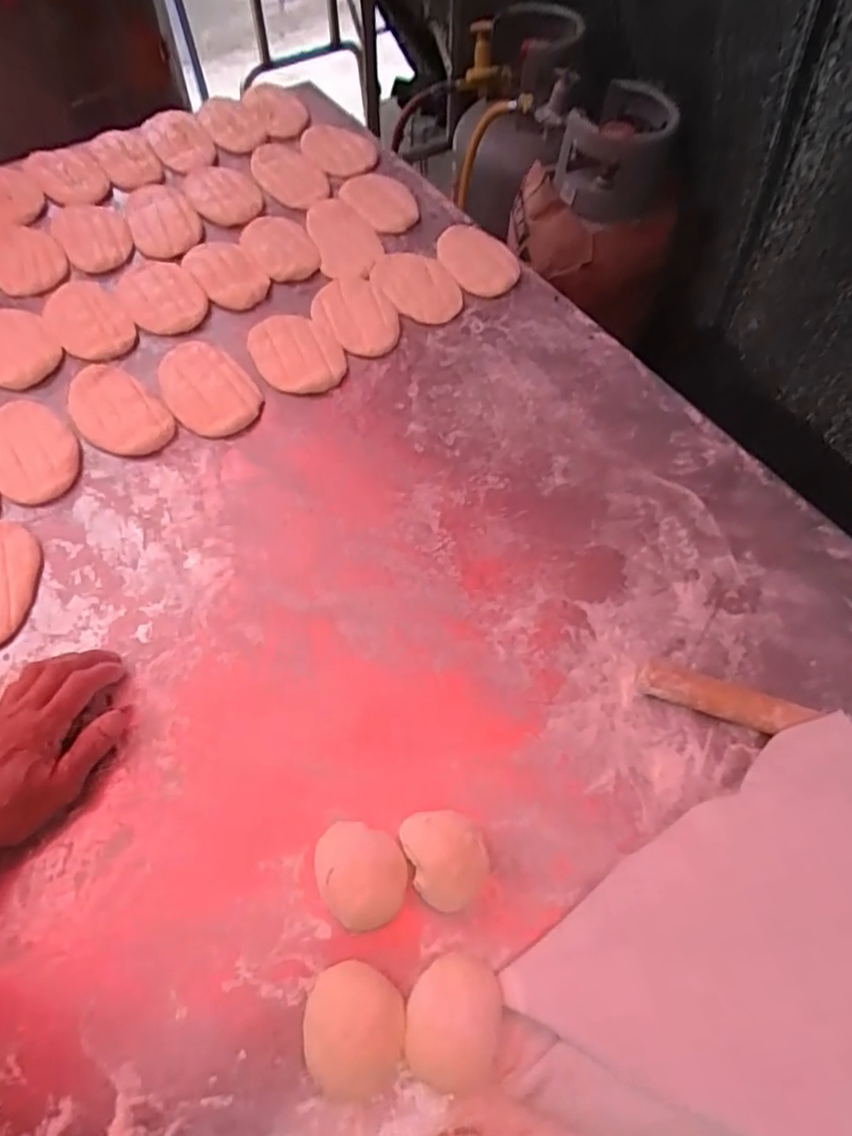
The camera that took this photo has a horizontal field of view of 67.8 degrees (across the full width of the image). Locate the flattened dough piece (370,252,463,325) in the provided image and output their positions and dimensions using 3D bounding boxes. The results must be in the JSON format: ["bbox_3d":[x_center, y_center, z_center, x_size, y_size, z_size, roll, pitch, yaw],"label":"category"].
[{"bbox_3d":[-0.012,-0.322,0.723,0.083,0.006,0.124,-22,61,-13],"label":"flattened dough piece"}]

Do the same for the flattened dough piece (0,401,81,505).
[{"bbox_3d":[-0.375,-0.114,0.597,0.079,0.018,0.128,-32,64,-18],"label":"flattened dough piece"}]

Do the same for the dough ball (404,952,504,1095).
[{"bbox_3d":[0.017,0.269,0.375,0.056,0.030,0.066,2,59,1],"label":"dough ball"}]

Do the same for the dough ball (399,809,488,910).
[{"bbox_3d":[0.014,0.188,0.413,0.049,0.042,0.059,-17,60,-10],"label":"dough ball"}]

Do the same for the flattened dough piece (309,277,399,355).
[{"bbox_3d":[-0.077,-0.277,0.699,0.076,0.009,0.115,-29,63,-17],"label":"flattened dough piece"}]

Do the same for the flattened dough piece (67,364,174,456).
[{"bbox_3d":[-0.304,-0.154,0.623,0.074,0.011,0.124,-40,67,-21],"label":"flattened dough piece"}]

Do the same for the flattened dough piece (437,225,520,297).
[{"bbox_3d":[0.061,-0.359,0.735,0.087,0.010,0.117,-6,59,-4],"label":"flattened dough piece"}]

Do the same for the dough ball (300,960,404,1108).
[{"bbox_3d":[-0.041,0.270,0.369,0.056,0.034,0.067,-6,59,-4],"label":"dough ball"}]

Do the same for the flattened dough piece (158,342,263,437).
[{"bbox_3d":[-0.224,-0.188,0.643,0.085,0.013,0.132,-28,63,-16],"label":"flattened dough piece"}]

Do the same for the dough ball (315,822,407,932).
[{"bbox_3d":[-0.041,0.198,0.412,0.053,0.033,0.063,-14,60,-9],"label":"dough ball"}]

